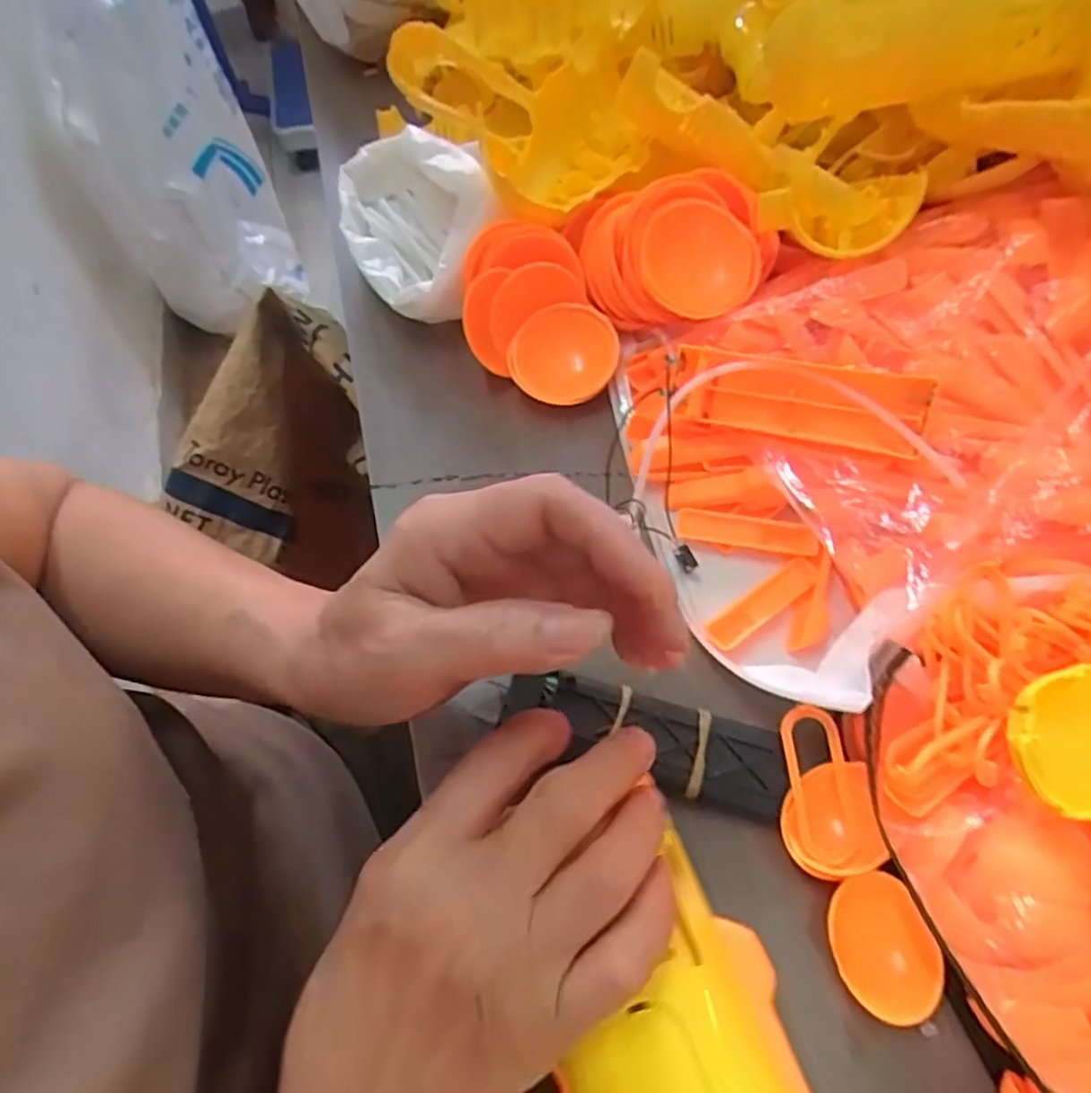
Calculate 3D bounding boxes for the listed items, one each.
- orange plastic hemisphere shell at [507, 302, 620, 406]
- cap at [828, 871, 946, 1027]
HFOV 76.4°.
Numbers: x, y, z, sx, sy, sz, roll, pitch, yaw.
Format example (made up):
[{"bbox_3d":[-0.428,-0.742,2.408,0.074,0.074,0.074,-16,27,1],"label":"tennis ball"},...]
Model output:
[{"bbox_3d":[0.011,-0.103,0.368,0.054,0.019,0.053,-1,60,2],"label":"orange plastic hemisphere shell"},{"bbox_3d":[0.113,0.134,0.232,0.031,0.007,0.042,-14,60,-6],"label":"cap"}]

